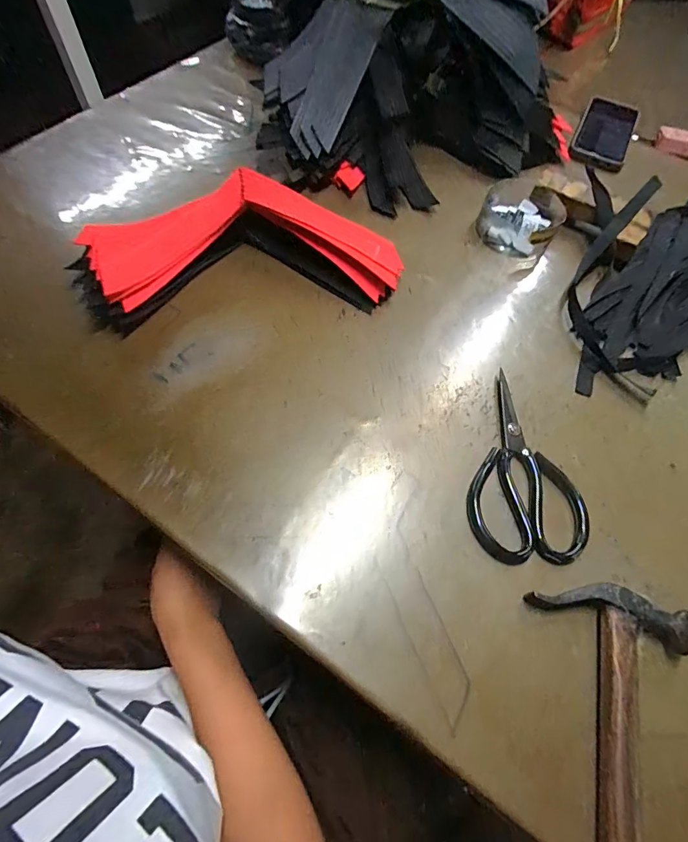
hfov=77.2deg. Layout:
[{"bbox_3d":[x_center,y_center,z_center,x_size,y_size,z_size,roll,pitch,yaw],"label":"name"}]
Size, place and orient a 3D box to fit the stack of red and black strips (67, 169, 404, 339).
[{"bbox_3d":[-0.113,-0.184,0.469,0.342,0.070,0.140,-9,63,-8],"label":"stack of red and black strips"}]

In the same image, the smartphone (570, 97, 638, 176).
[{"bbox_3d":[0.403,-0.446,0.663,0.082,0.011,0.171,30,67,0],"label":"smartphone"}]

